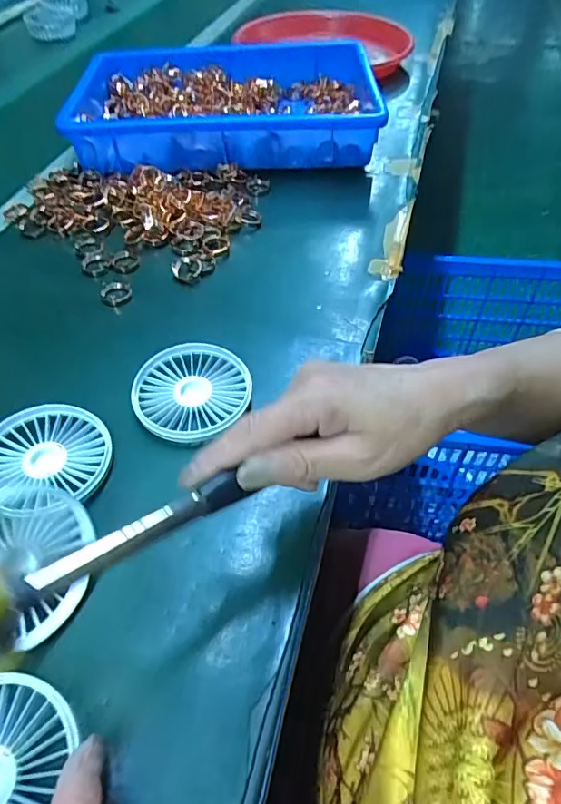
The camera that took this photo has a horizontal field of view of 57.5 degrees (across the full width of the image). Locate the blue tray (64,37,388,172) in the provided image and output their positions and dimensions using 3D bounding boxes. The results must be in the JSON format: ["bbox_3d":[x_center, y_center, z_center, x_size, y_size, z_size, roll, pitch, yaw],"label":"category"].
[{"bbox_3d":[-0.062,-0.377,0.646,0.354,0.067,0.249,-4,53,-4],"label":"blue tray"}]

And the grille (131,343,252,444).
[{"bbox_3d":[-0.067,-0.008,0.388,0.086,0.012,0.084,0,53,0],"label":"grille"}]

